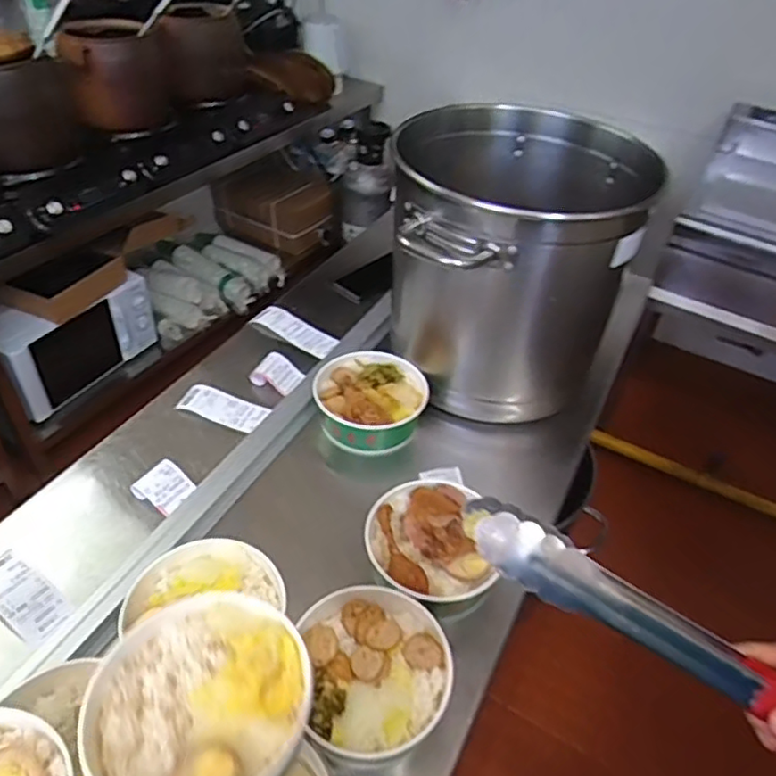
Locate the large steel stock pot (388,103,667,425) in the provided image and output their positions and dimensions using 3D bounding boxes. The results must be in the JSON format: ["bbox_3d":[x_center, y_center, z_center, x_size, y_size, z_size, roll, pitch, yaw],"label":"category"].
[{"bbox_3d":[0.181,-0.191,0.940,0.361,0.371,0.317,-3,42,-9],"label":"large steel stock pot"}]

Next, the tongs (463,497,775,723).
[{"bbox_3d":[0.163,0.137,0.358,0.272,0.035,0.053,31,43,-4],"label":"tongs"}]

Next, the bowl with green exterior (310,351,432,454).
[{"bbox_3d":[-0.032,0.016,0.917,0.155,0.067,0.156,3,41,-2],"label":"bowl with green exterior"}]

